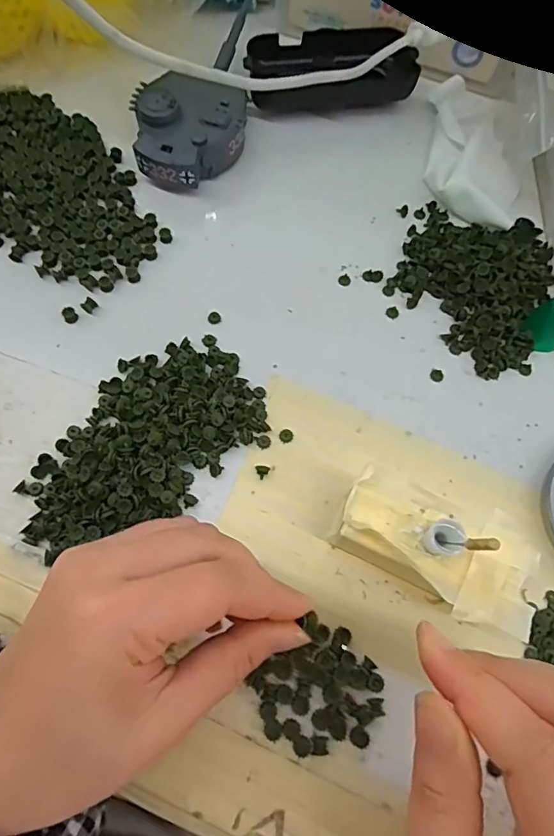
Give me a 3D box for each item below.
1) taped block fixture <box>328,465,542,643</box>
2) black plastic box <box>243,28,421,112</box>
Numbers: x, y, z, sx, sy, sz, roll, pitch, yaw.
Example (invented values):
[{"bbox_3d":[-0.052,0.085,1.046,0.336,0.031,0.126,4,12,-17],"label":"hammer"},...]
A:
[{"bbox_3d":[0.069,0.059,0.234,0.085,0.036,0.046,24,71,7],"label":"taped block fixture"},{"bbox_3d":[0.037,-0.238,0.351,0.112,0.026,0.051,-5,70,-4],"label":"black plastic box"}]

